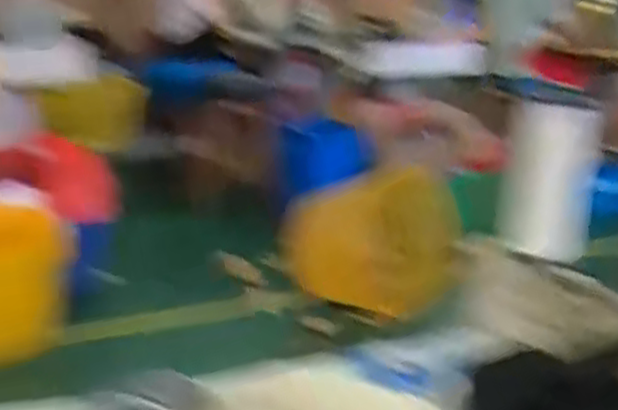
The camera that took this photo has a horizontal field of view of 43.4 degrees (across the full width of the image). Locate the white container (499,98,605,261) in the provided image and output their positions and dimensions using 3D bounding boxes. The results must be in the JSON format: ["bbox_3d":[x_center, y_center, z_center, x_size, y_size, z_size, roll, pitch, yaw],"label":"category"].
[{"bbox_3d":[0.212,-0.026,0.686,0.074,0.162,0.054,10,40,24],"label":"white container"}]

